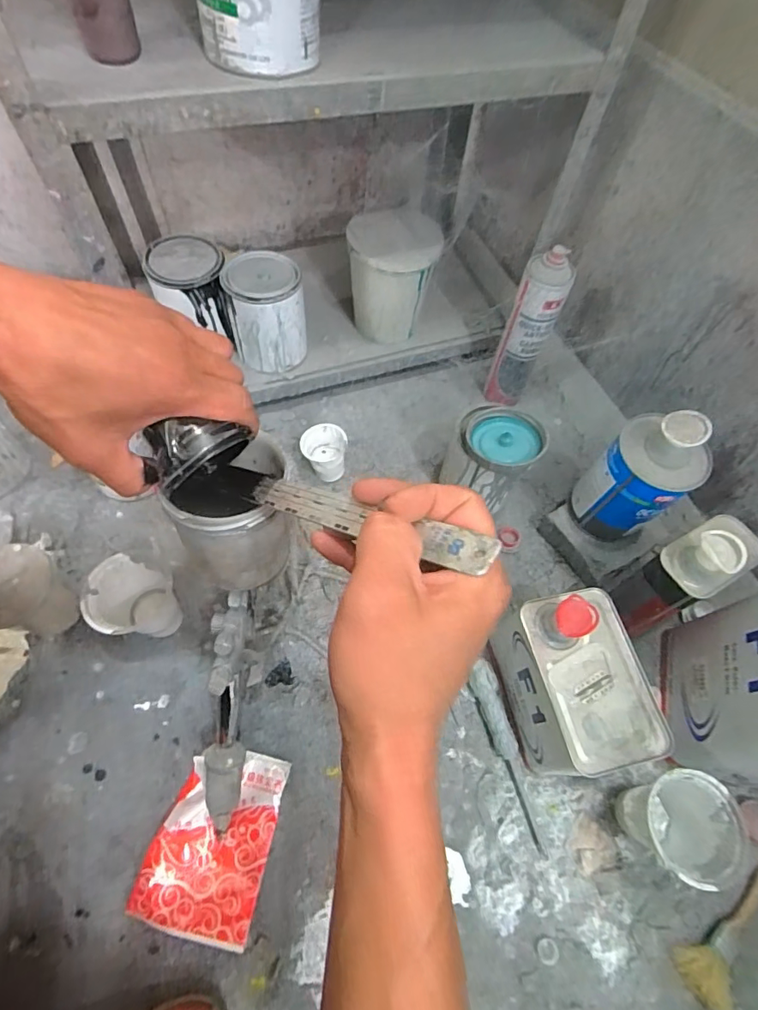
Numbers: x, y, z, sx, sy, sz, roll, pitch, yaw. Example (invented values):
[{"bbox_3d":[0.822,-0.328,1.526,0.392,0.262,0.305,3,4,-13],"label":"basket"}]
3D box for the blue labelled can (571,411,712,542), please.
[{"bbox_3d":[0.307,-0.032,0.573,0.086,0.190,0.098,-38,70,-22],"label":"blue labelled can"}]

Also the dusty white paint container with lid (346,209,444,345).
[{"bbox_3d":[0.019,-0.340,0.743,0.129,0.161,0.116,7,61,0],"label":"dusty white paint container with lid"}]

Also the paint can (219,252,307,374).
[{"bbox_3d":[-0.161,-0.278,0.702,0.101,0.127,0.104,2,61,-3],"label":"paint can"}]

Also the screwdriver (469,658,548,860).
[{"bbox_3d":[0.144,0.280,0.543,0.030,0.032,0.198,-12,63,-9],"label":"screwdriver"}]

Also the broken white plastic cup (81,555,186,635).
[{"bbox_3d":[-0.281,0.118,0.565,0.075,0.110,0.082,1,62,-2],"label":"broken white plastic cup"}]

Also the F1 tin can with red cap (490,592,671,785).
[{"bbox_3d":[0.212,0.191,0.521,0.116,0.166,0.162,-10,63,-8],"label":"F1 tin can with red cap"}]

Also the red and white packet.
[{"bbox_3d":[-0.171,0.347,0.499,0.116,0.022,0.162,11,62,3],"label":"red and white packet"}]

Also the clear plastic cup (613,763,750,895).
[{"bbox_3d":[0.297,0.321,0.488,0.081,0.106,0.091,-1,62,-4],"label":"clear plastic cup"}]

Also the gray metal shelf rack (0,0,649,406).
[{"bbox_3d":[-0.046,-0.508,0.627,0.686,0.563,0.388,-19,64,-14],"label":"gray metal shelf rack"}]

